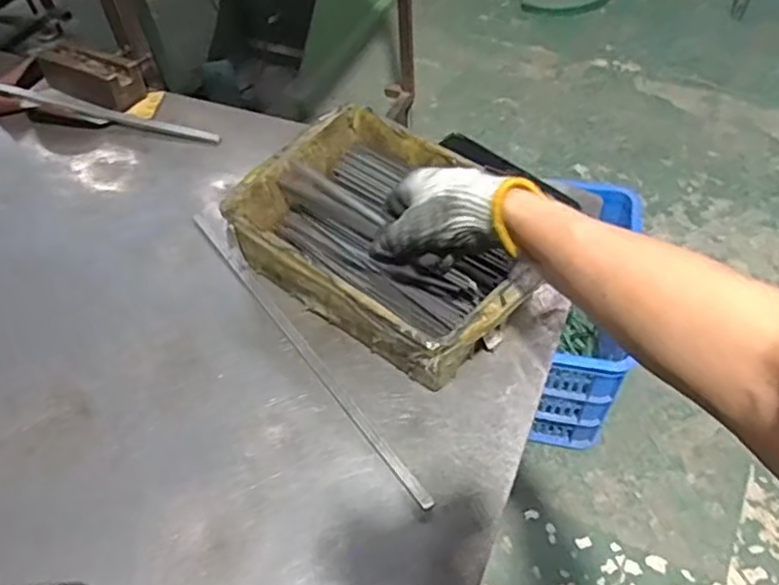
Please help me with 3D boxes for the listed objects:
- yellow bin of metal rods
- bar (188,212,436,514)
[{"bbox_3d":[0.004,-0.045,0.567,0.251,0.074,0.177,34,59,24],"label":"yellow bin of metal rods"},{"bbox_3d":[-0.081,0.039,0.558,0.010,0.010,0.362,-30,58,-22],"label":"bar"}]

